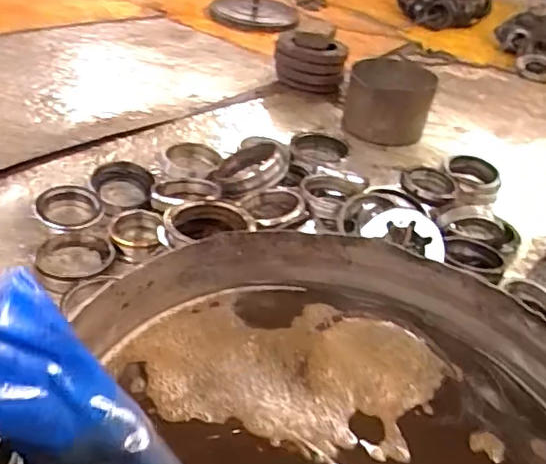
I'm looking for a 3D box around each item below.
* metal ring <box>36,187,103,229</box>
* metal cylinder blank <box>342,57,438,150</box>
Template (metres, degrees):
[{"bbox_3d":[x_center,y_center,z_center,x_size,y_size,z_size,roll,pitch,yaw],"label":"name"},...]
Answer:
[{"bbox_3d":[-0.415,-0.047,1.163,0.120,0.036,0.123,7,37,-5],"label":"metal ring"},{"bbox_3d":[0.309,-0.352,1.549,0.220,0.186,0.225,13,37,4],"label":"metal cylinder blank"}]

